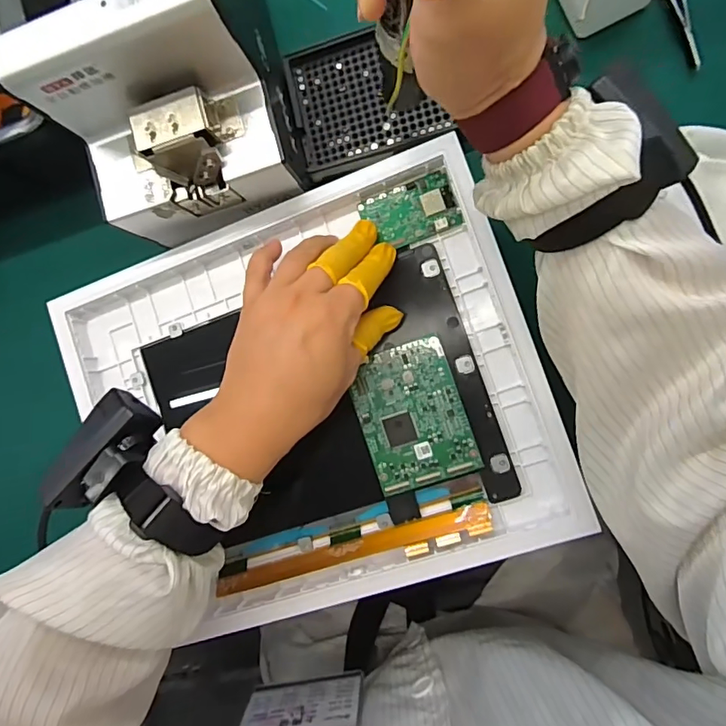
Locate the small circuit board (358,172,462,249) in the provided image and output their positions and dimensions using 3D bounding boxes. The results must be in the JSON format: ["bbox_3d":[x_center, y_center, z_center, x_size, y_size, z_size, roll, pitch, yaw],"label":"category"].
[{"bbox_3d":[0.033,-0.103,0.332,0.062,0.006,0.039,-19,86,9],"label":"small circuit board"}]

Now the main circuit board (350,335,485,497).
[{"bbox_3d":[0.034,0.036,0.329,0.068,0.007,0.093,-19,86,9],"label":"main circuit board"}]

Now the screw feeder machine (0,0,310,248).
[{"bbox_3d":[-0.127,-0.187,0.296,0.127,0.122,0.175,-14,86,9],"label":"screw feeder machine"}]

